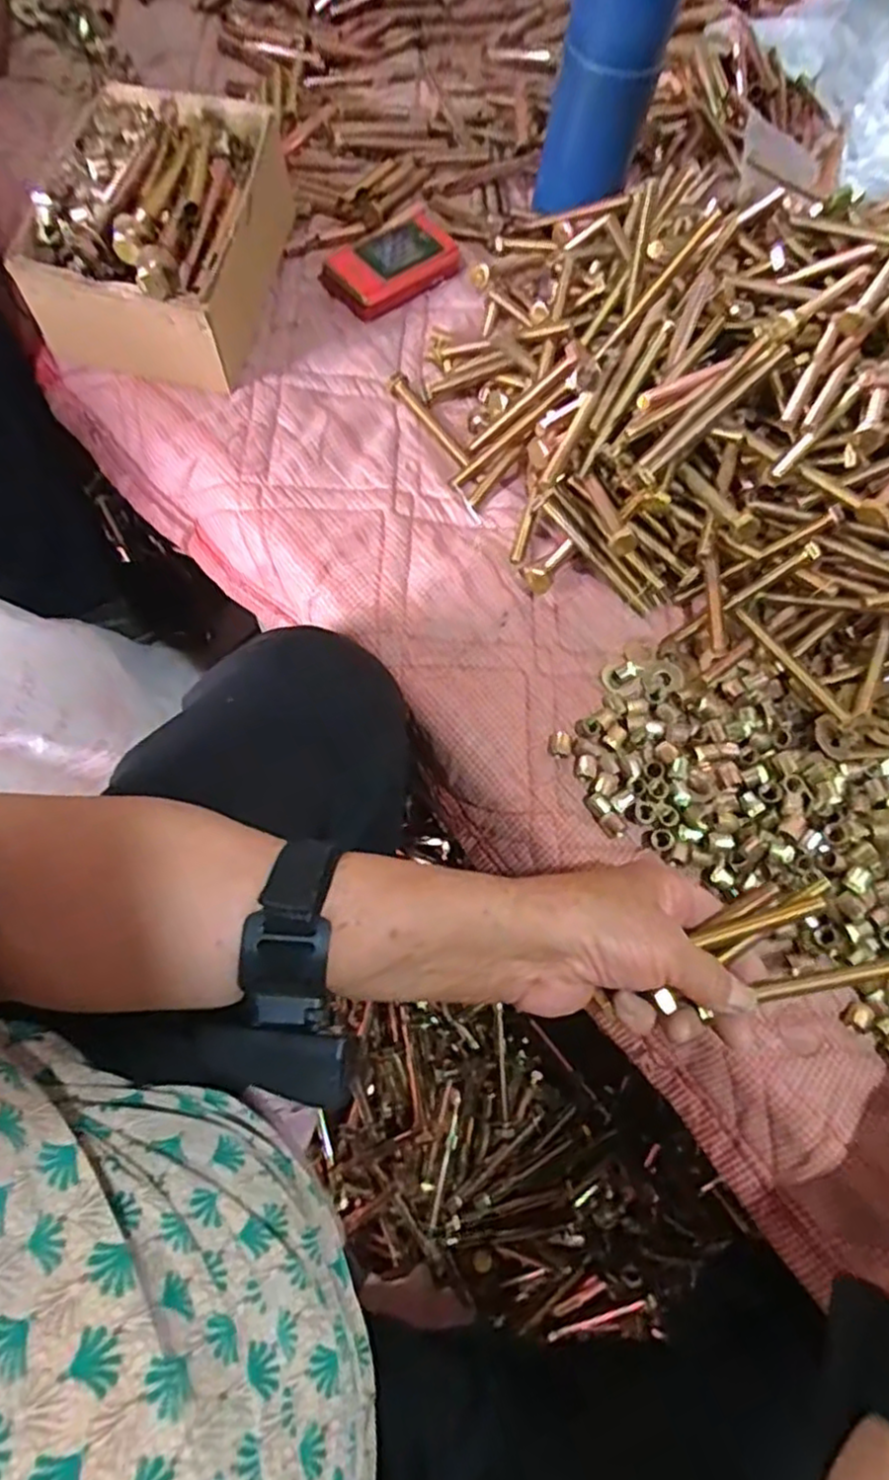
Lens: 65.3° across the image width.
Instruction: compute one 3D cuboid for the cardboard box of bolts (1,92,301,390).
[{"bbox_3d":[-0.191,-0.354,0.486,0.135,0.092,0.192,15,69,-1],"label":"cardboard box of bolts"}]

